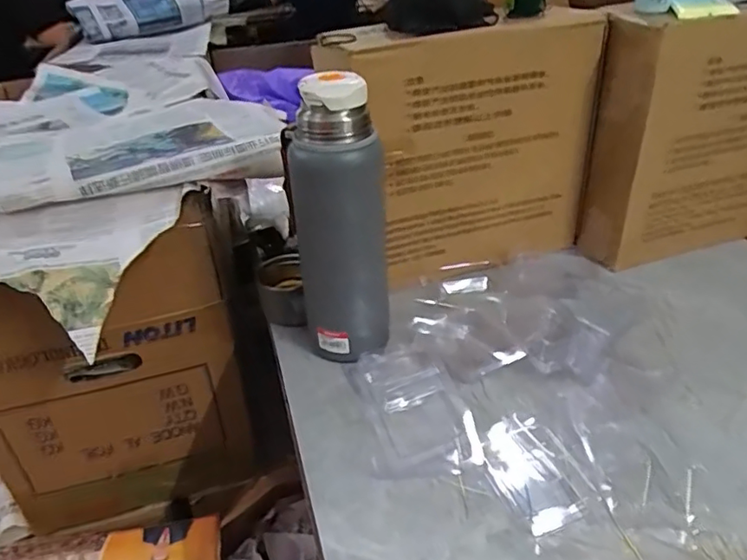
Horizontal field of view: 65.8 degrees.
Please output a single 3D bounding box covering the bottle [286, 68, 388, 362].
[{"bbox_3d":[-0.031,-0.046,0.520,0.076,0.260,0.068,-6,33,-5],"label":"bottle"}]

